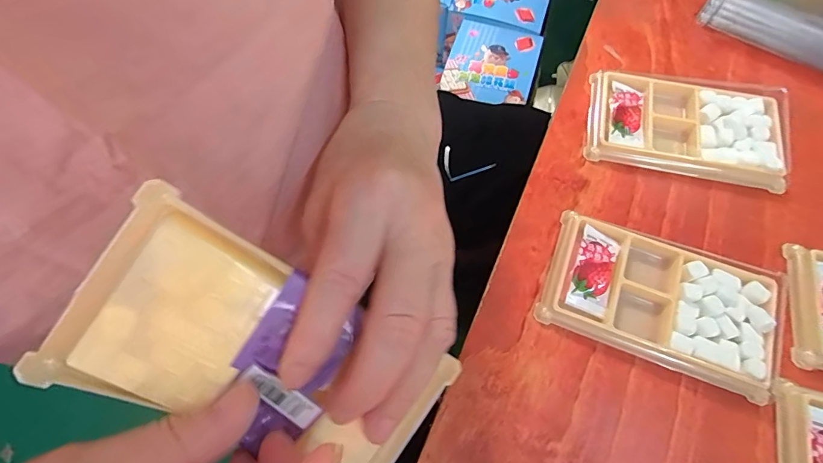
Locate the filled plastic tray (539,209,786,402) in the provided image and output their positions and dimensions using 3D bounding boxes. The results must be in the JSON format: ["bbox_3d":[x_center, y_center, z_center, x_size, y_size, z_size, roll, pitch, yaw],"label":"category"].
[{"bbox_3d":[0.155,0.043,0.260,0.134,0.014,0.078,20,71,10],"label":"filled plastic tray"}]

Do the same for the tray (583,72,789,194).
[{"bbox_3d":[0.201,-0.081,0.304,0.130,0.023,0.077,11,68,5],"label":"tray"}]

